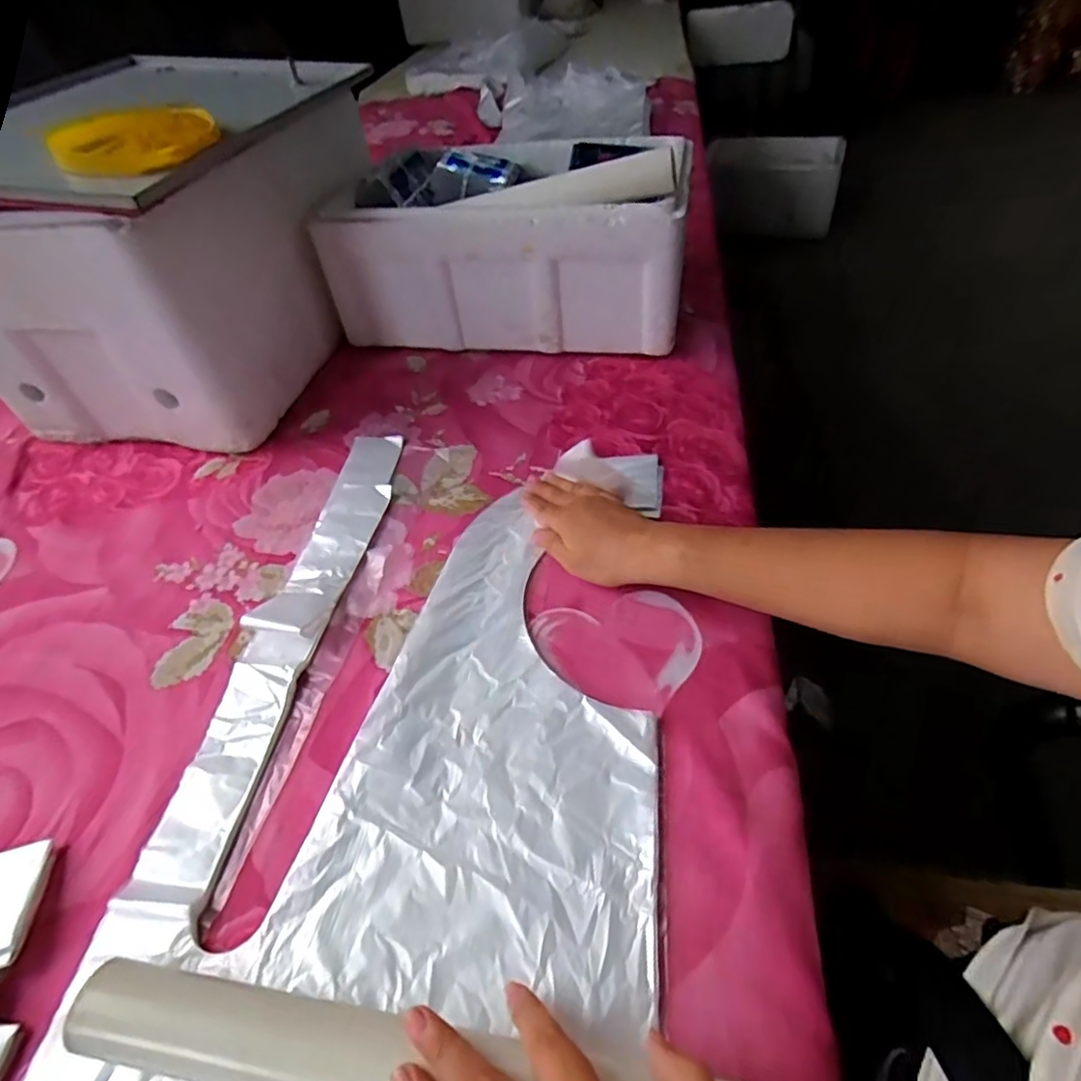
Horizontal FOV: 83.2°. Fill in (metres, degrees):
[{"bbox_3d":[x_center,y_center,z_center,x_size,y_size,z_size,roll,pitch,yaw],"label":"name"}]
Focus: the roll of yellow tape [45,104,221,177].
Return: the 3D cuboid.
[{"bbox_3d":[-0.340,-0.346,0.517,0.106,0.026,0.120,3,48,11],"label":"roll of yellow tape"}]

